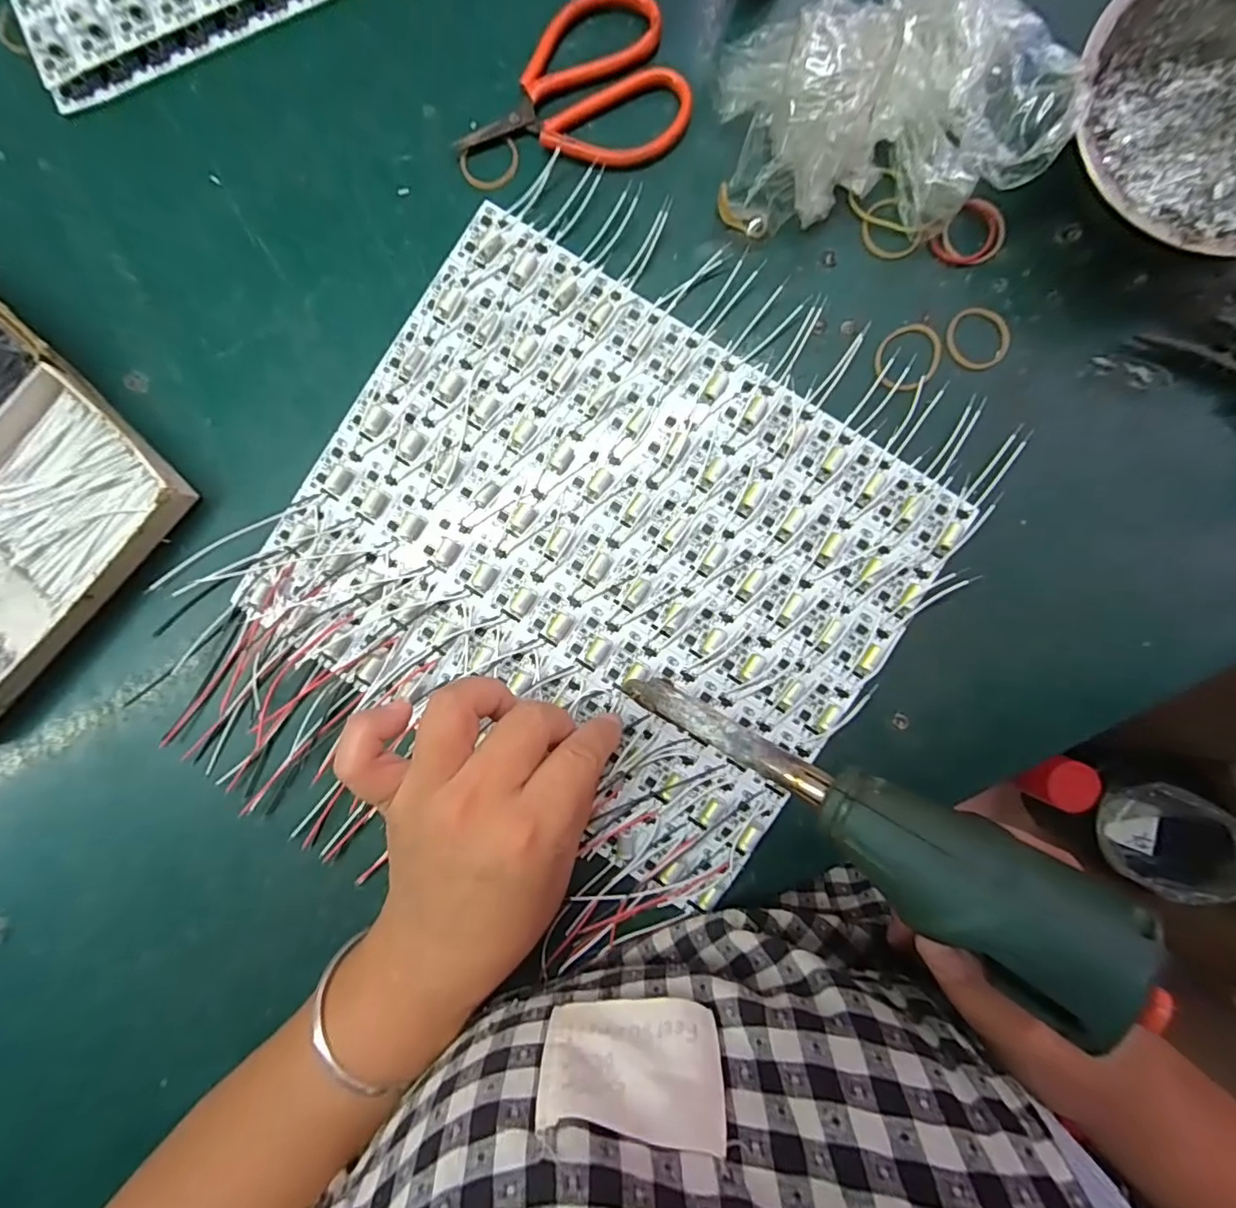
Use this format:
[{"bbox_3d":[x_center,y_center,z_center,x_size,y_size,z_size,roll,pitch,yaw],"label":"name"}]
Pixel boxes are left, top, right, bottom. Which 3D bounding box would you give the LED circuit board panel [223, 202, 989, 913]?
[{"bbox_3d":[-0.015,-0.019,0.270,0.287,0.011,0.254,32,92,1],"label":"LED circuit board panel"}]

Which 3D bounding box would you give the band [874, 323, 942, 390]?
[{"bbox_3d":[0.142,-0.120,0.265,0.031,0.004,0.033,0,87,1],"label":"band"}]

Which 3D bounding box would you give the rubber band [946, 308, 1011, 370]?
[{"bbox_3d":[0.175,-0.128,0.263,0.027,0.004,0.032,-44,89,2],"label":"rubber band"}]

